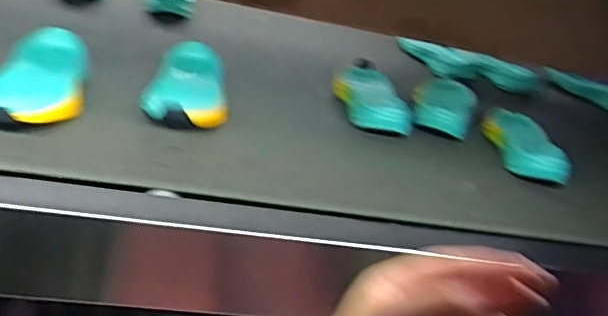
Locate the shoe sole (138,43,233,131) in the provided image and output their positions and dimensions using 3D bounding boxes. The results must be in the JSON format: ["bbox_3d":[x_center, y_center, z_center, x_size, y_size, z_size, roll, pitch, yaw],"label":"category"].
[{"bbox_3d":[-0.139,-0.087,0.696,0.091,0.034,0.200,1,29,-9],"label":"shoe sole"}]

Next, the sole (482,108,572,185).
[{"bbox_3d":[0.301,-0.029,0.812,0.078,0.031,0.198,7,29,1],"label":"sole"}]

